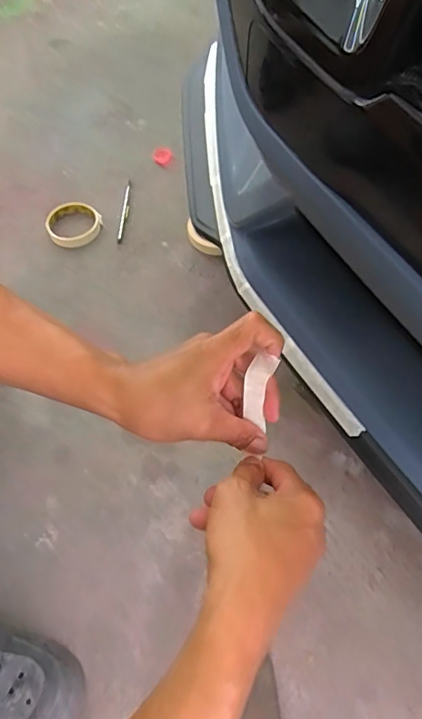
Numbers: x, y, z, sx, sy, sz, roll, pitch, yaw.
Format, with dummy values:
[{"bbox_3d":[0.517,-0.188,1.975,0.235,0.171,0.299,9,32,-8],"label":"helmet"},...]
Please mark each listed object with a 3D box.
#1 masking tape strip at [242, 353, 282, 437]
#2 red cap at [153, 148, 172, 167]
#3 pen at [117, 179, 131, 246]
[{"bbox_3d":[0.037,0.026,0.394,0.023,0.071,0.011,19,40,12],"label":"masking tape strip"},{"bbox_3d":[-0.089,-0.371,0.932,0.033,0.010,0.038,-6,61,-2],"label":"red cap"},{"bbox_3d":[-0.146,-0.253,0.864,0.012,0.009,0.132,1,61,2],"label":"pen"}]

